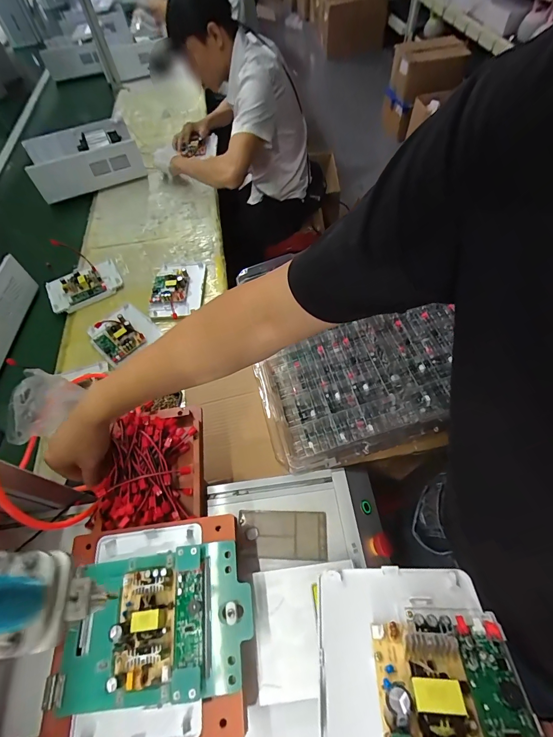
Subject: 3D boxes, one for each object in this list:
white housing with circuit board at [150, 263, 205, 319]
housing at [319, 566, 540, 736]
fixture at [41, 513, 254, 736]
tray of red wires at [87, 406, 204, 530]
[{"bbox_3d":[-0.262,-0.214,0.910,0.133,0.044,0.195,-4,56,4],"label":"white housing with circuit board"},{"bbox_3d":[0.093,0.217,0.220,0.130,0.034,0.185,-7,31,10],"label":"housing"},{"bbox_3d":[-0.133,0.271,0.367,0.202,0.036,0.197,-9,56,0],"label":"fixture"},{"bbox_3d":[-0.185,0.137,0.501,0.149,0.045,0.166,-6,58,-3],"label":"tray of red wires"}]

